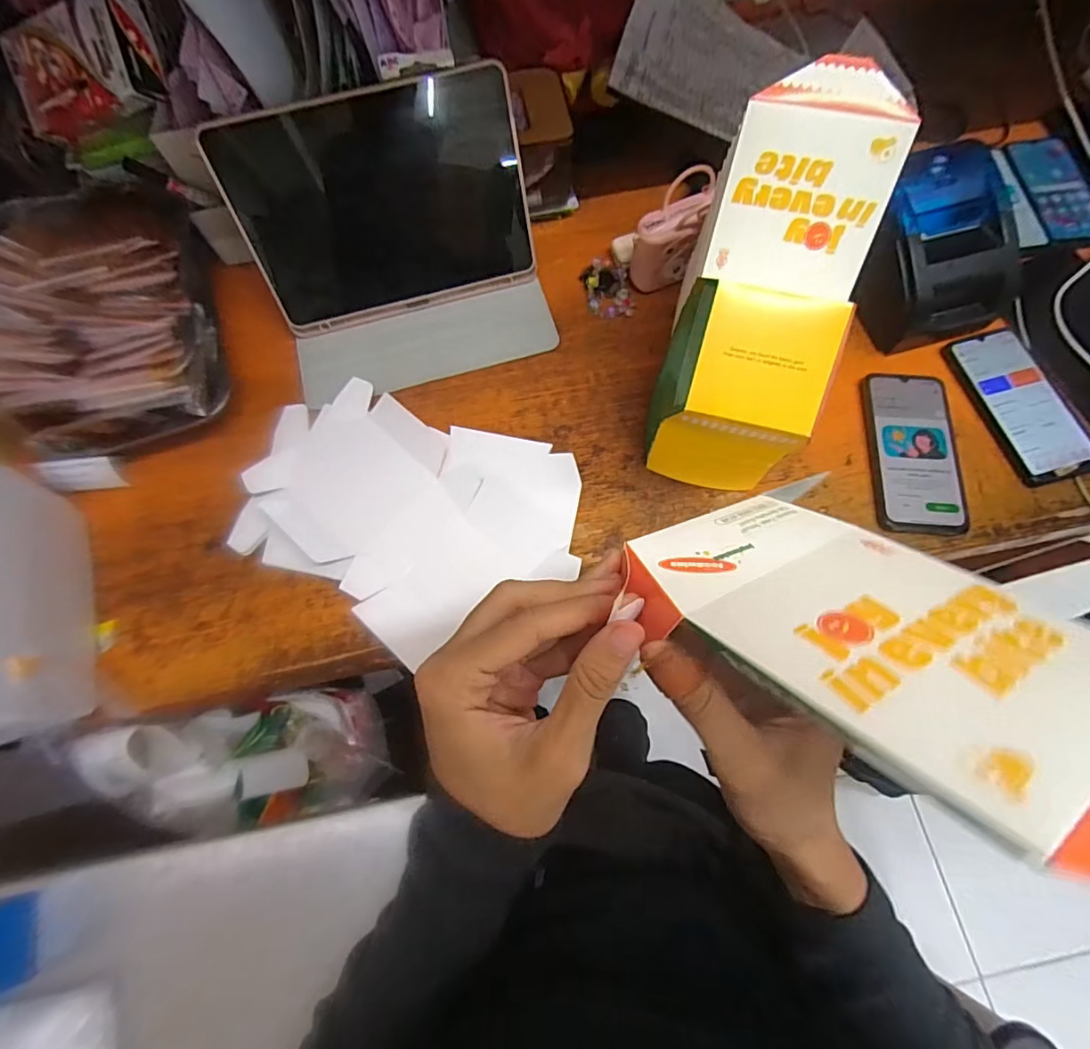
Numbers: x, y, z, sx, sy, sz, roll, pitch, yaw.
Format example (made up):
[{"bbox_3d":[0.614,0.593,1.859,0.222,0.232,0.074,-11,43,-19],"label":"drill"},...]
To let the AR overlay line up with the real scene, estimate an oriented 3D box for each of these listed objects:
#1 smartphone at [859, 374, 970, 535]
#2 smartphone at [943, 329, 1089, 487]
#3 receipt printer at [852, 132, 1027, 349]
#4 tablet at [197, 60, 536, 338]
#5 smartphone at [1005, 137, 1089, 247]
[{"bbox_3d":[0.367,-0.075,0.527,0.084,0.013,0.169,6,72,2],"label":"smartphone"},{"bbox_3d":[0.490,-0.126,0.541,0.084,0.008,0.170,-17,73,-5],"label":"smartphone"},{"bbox_3d":[0.397,-0.279,0.545,0.152,0.099,0.159,-23,73,-7],"label":"receipt printer"},{"bbox_3d":[-0.160,-0.320,0.541,0.280,0.194,0.013,-15,47,-3],"label":"tablet"},{"bbox_3d":[0.622,-0.406,0.640,0.078,0.013,0.178,-3,72,-1],"label":"smartphone"}]

